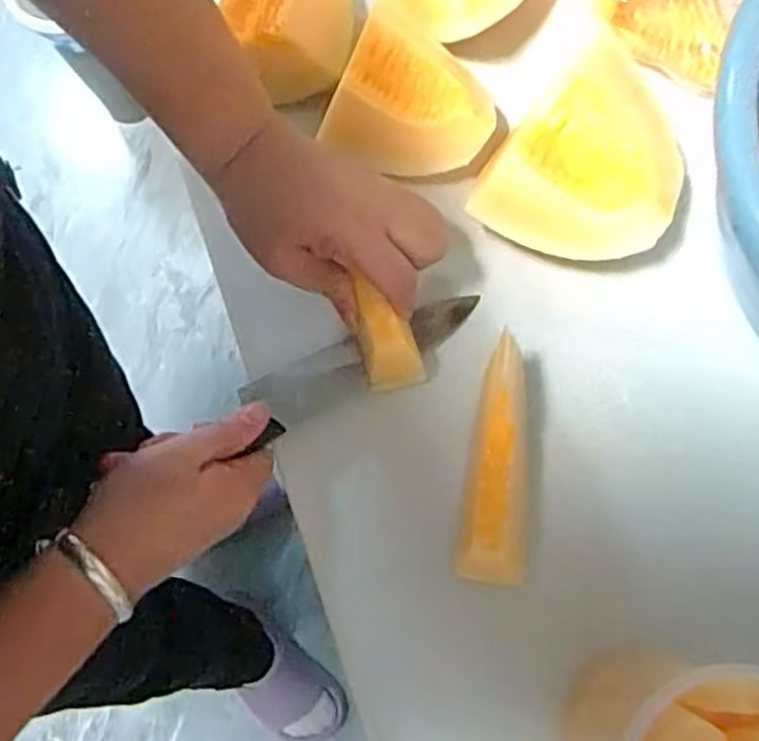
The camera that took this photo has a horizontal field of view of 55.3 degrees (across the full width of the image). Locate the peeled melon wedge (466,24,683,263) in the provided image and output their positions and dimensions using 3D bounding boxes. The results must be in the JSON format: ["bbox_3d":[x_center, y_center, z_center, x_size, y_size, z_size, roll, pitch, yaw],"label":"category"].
[{"bbox_3d":[0.131,-0.118,0.448,0.100,0.064,0.125,37,79,11],"label":"peeled melon wedge"}]

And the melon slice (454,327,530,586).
[{"bbox_3d":[0.065,0.052,0.409,0.034,0.054,0.129,7,74,4],"label":"melon slice"}]

